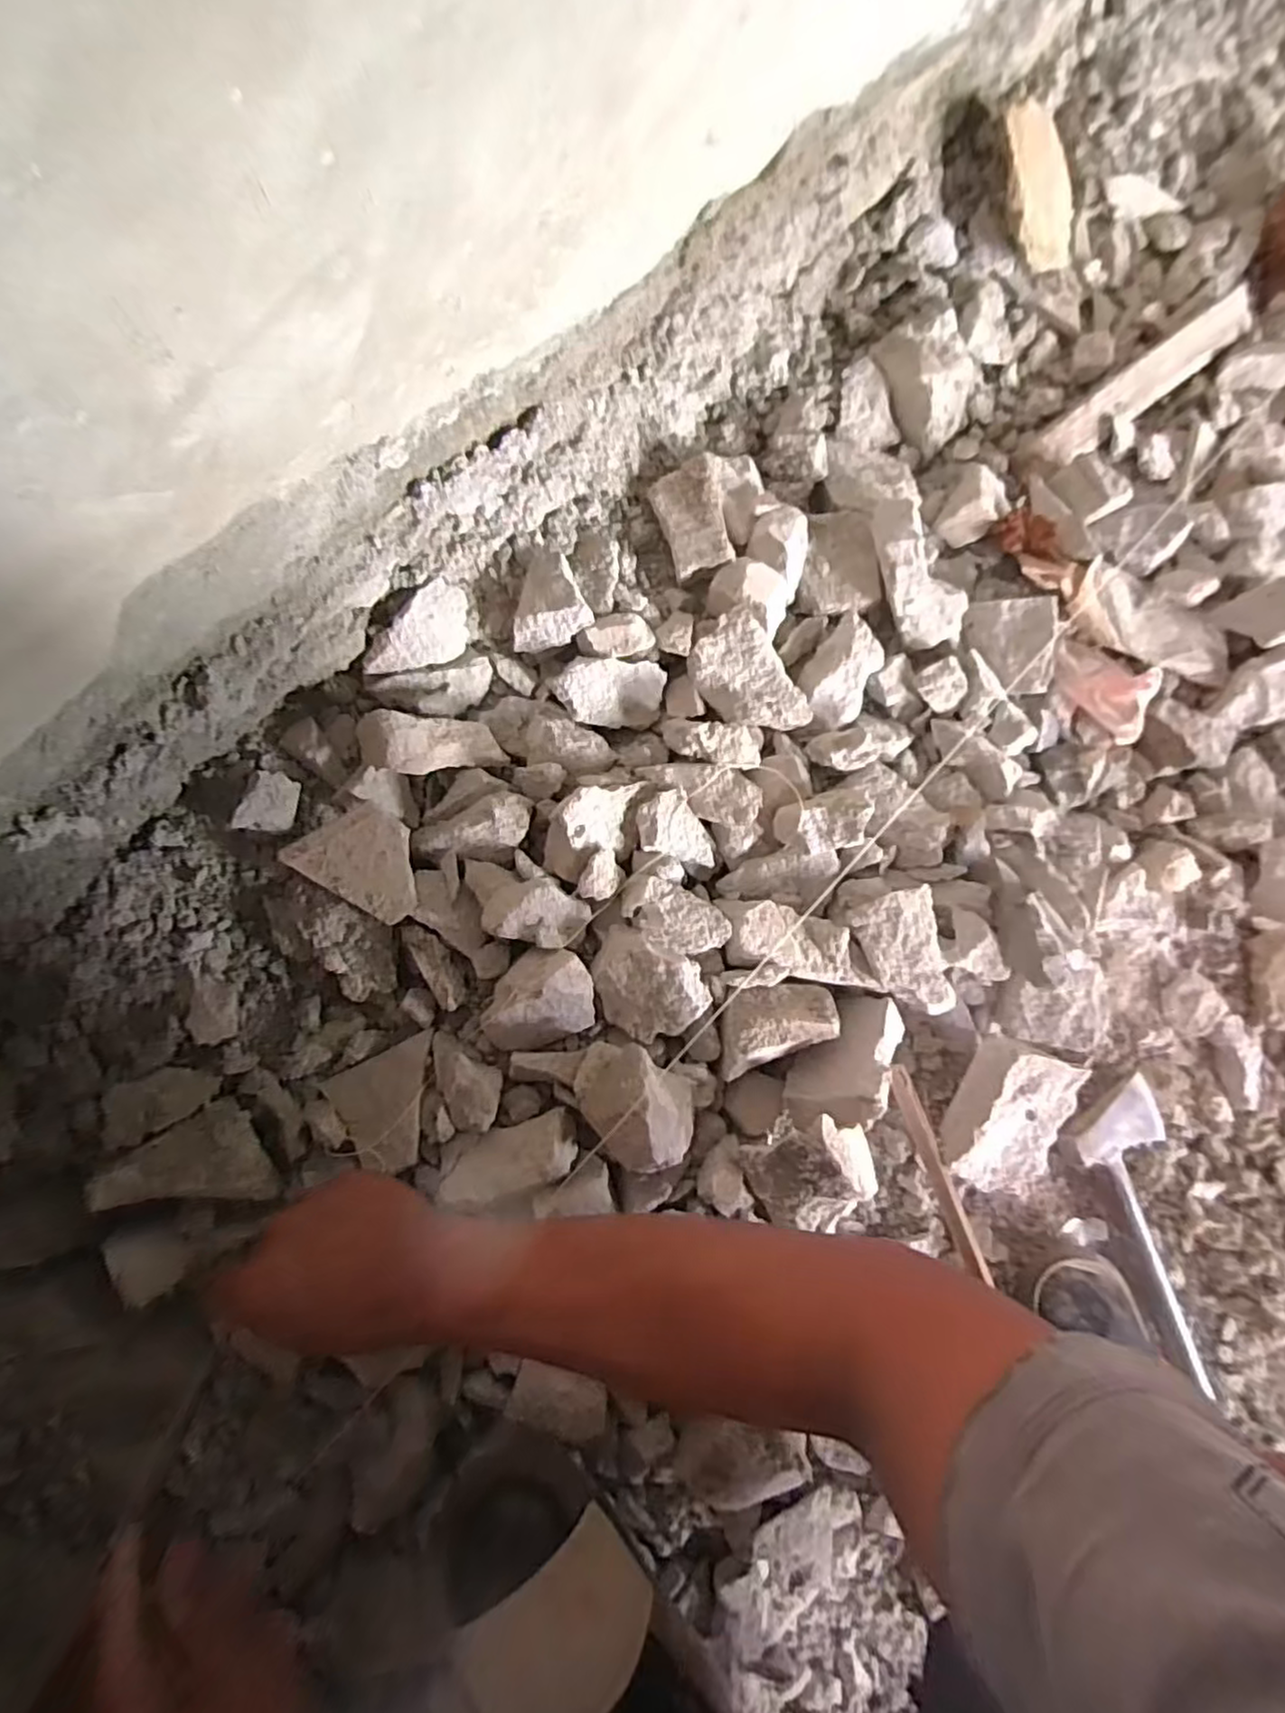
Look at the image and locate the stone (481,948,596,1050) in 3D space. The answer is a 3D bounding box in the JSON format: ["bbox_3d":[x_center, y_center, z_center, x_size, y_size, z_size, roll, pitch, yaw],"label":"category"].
[{"bbox_3d":[-0.068,0.095,0.448,0.072,0.043,0.066,0,86,-8],"label":"stone"}]

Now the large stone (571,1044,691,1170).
[{"bbox_3d":[-0.002,0.162,0.445,0.088,0.057,0.063,39,80,-6],"label":"large stone"}]

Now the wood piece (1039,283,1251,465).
[{"bbox_3d":[0.444,-0.419,0.610,0.248,0.012,0.041,-39,112,-6],"label":"wood piece"}]

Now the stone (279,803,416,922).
[{"bbox_3d":[-0.180,0.000,0.455,0.082,0.025,0.059,34,81,-7],"label":"stone"}]

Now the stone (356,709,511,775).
[{"bbox_3d":[-0.139,-0.073,0.462,0.091,0.031,0.039,0,86,-28],"label":"stone"}]

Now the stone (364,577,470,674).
[{"bbox_3d":[-0.154,-0.152,0.476,0.079,0.047,0.022,-41,48,-7],"label":"stone"}]

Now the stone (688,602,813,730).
[{"bbox_3d":[0.077,-0.126,0.501,0.054,0.038,0.091,-37,92,-8],"label":"stone"}]

